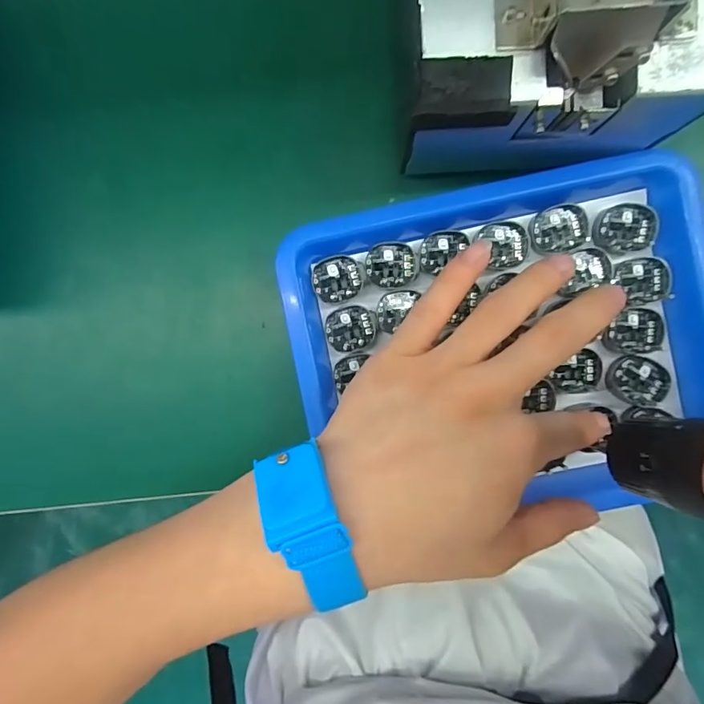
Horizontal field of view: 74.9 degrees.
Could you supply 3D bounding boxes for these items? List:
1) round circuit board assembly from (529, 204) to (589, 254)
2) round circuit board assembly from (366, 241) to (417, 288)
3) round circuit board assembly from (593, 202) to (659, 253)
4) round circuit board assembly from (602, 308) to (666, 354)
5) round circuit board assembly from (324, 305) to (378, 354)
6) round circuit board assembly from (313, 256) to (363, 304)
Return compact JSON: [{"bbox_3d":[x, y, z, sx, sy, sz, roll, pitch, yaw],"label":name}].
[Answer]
[{"bbox_3d":[0.109,-0.065,0.241,0.029,0.005,0.025,-2,89,0],"label":"round circuit board assembly"},{"bbox_3d":[0.020,-0.046,0.242,0.026,0.005,0.023,1,89,1],"label":"round circuit board assembly"},{"bbox_3d":[0.143,-0.065,0.240,0.031,0.007,0.024,-8,89,0],"label":"round circuit board assembly"},{"bbox_3d":[0.149,-0.011,0.241,0.029,0.004,0.023,-3,89,0],"label":"round circuit board assembly"},{"bbox_3d":[0.000,-0.012,0.245,0.026,0.004,0.025,0,89,1],"label":"round circuit board assembly"},{"bbox_3d":[-0.008,-0.038,0.243,0.026,0.004,0.024,1,89,1],"label":"round circuit board assembly"}]

